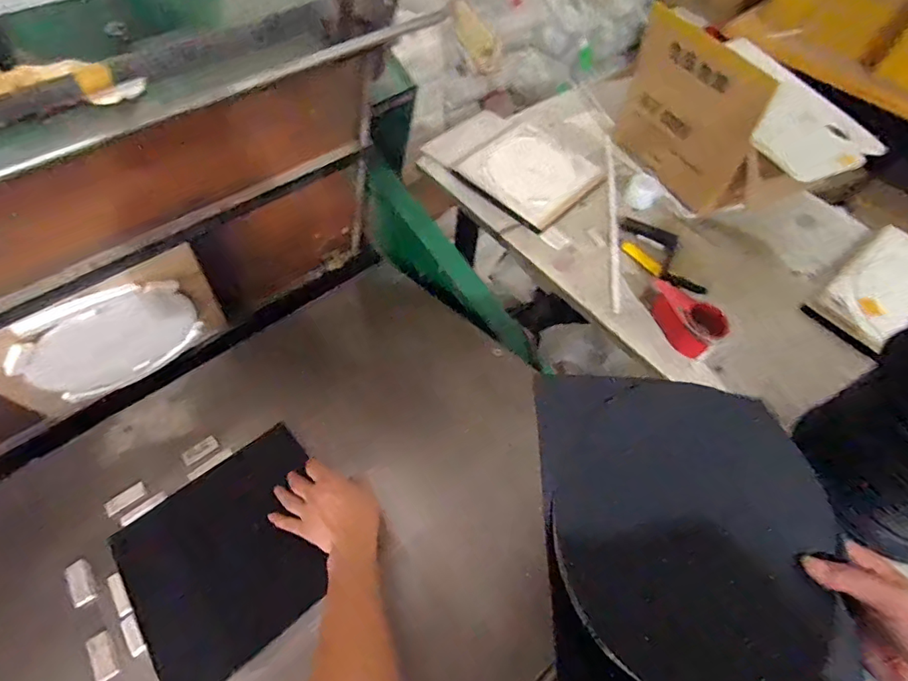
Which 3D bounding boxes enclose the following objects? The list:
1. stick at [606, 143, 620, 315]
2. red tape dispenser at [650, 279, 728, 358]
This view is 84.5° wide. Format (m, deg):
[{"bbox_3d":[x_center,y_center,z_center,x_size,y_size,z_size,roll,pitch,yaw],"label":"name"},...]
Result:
[{"bbox_3d":[0.353,-0.283,1.105,0.026,0.009,0.547,11,56,3],"label":"stick"},{"bbox_3d":[0.431,-0.047,0.939,0.089,0.054,0.150,-29,63,-21],"label":"red tape dispenser"}]

